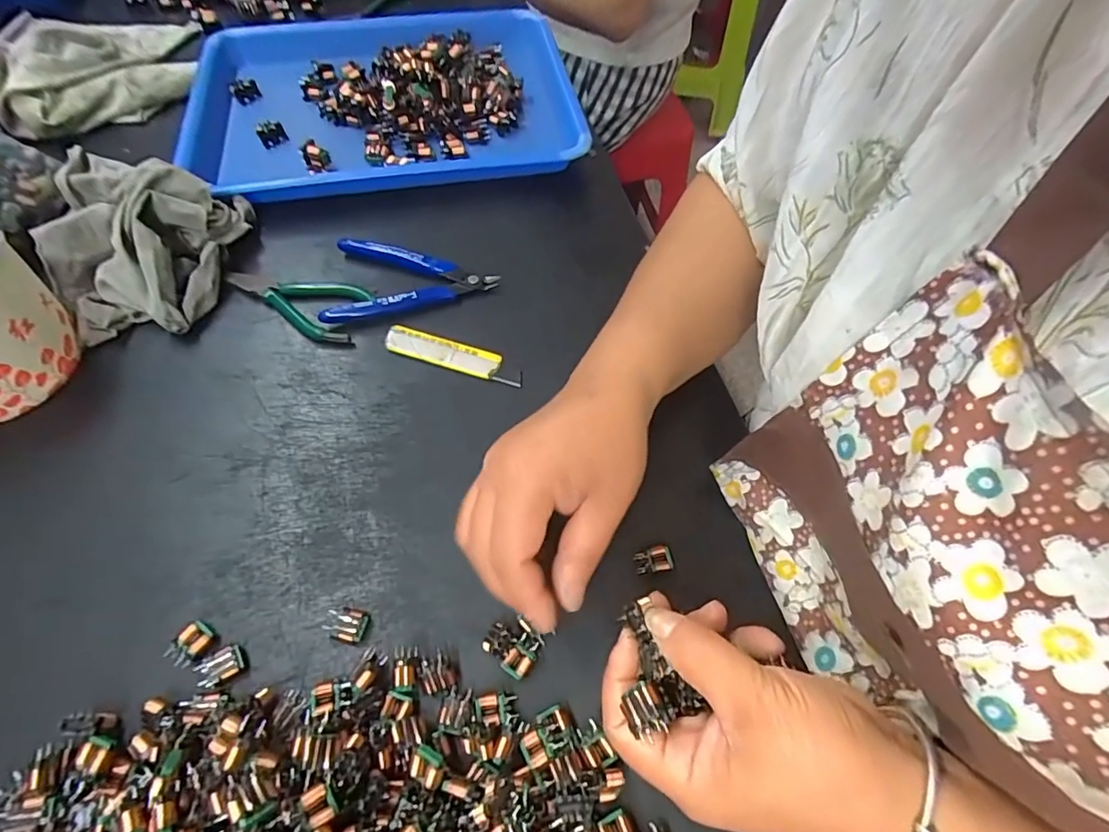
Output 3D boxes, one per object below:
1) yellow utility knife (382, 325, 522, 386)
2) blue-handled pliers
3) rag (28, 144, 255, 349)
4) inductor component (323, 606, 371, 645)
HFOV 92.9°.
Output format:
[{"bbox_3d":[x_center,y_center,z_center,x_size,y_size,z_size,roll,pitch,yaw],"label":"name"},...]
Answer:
[{"bbox_3d":[-0.068,-0.042,0.356,0.096,0.007,0.020,16,60,8],"label":"yellow utility knife"},{"bbox_3d":[-0.112,-0.109,0.390,0.121,0.015,0.074,-17,61,-12],"label":"blue-handled pliers"},{"bbox_3d":[-0.297,-0.121,0.367,0.120,0.063,0.136,7,59,2],"label":"rag"},{"bbox_3d":[-0.107,0.107,0.270,0.018,0.010,0.016,11,59,4],"label":"inductor component"}]

